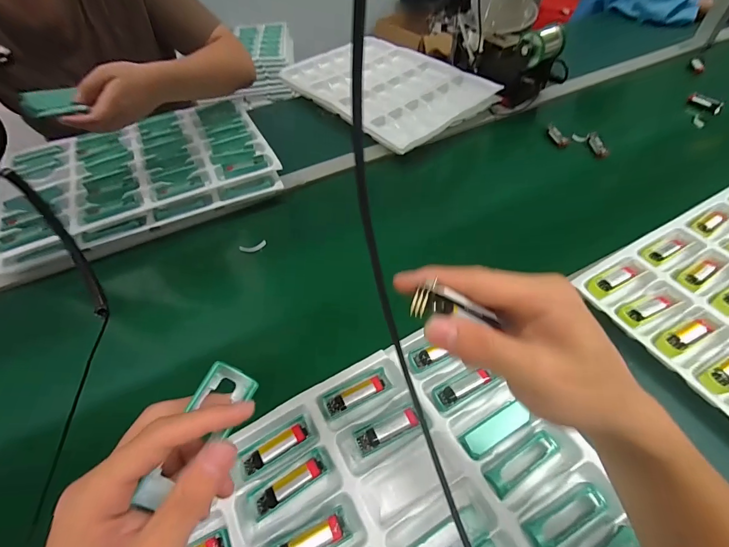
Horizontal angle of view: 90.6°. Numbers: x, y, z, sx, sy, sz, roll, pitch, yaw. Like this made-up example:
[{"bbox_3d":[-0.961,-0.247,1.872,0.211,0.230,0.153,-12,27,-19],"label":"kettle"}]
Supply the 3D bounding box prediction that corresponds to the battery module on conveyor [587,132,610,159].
[{"bbox_3d":[0.465,-0.257,0.720,0.016,0.017,0.074,-1,52,0],"label":"battery module on conveyor"}]

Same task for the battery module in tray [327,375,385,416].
[{"bbox_3d":[-0.010,0.142,0.422,0.071,0.007,0.019,-23,55,-16],"label":"battery module in tray"}]

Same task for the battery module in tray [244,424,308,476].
[{"bbox_3d":[-0.095,0.188,0.387,0.070,0.009,0.019,-27,56,-18],"label":"battery module in tray"}]

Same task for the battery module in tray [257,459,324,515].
[{"bbox_3d":[-0.075,0.215,0.366,0.071,0.010,0.017,-28,56,-19],"label":"battery module in tray"}]

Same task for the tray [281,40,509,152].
[{"bbox_3d":[0.043,-0.459,0.868,0.320,0.034,0.464,-34,59,-23],"label":"tray"}]

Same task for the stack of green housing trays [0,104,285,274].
[{"bbox_3d":[-0.419,-0.194,0.685,0.450,0.052,0.300,-22,55,-15],"label":"stack of green housing trays"}]

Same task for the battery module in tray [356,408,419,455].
[{"bbox_3d":[0.026,0.173,0.397,0.070,0.013,0.018,-22,55,-16],"label":"battery module in tray"}]

